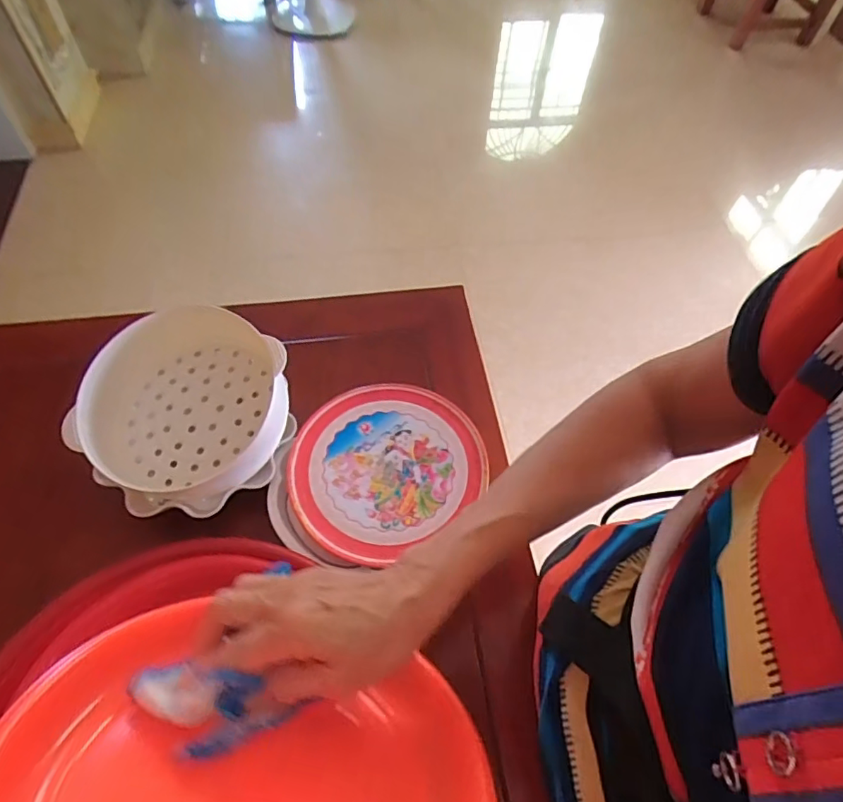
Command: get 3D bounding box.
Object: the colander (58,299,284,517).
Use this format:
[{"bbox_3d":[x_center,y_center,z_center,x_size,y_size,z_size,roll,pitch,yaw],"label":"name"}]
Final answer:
[{"bbox_3d":[-0.216,-0.006,0.484,0.200,0.079,0.172,41,64,21],"label":"colander"}]

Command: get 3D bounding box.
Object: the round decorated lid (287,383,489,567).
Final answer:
[{"bbox_3d":[-0.033,0.055,0.487,0.168,0.013,0.155,1,57,-2],"label":"round decorated lid"}]

